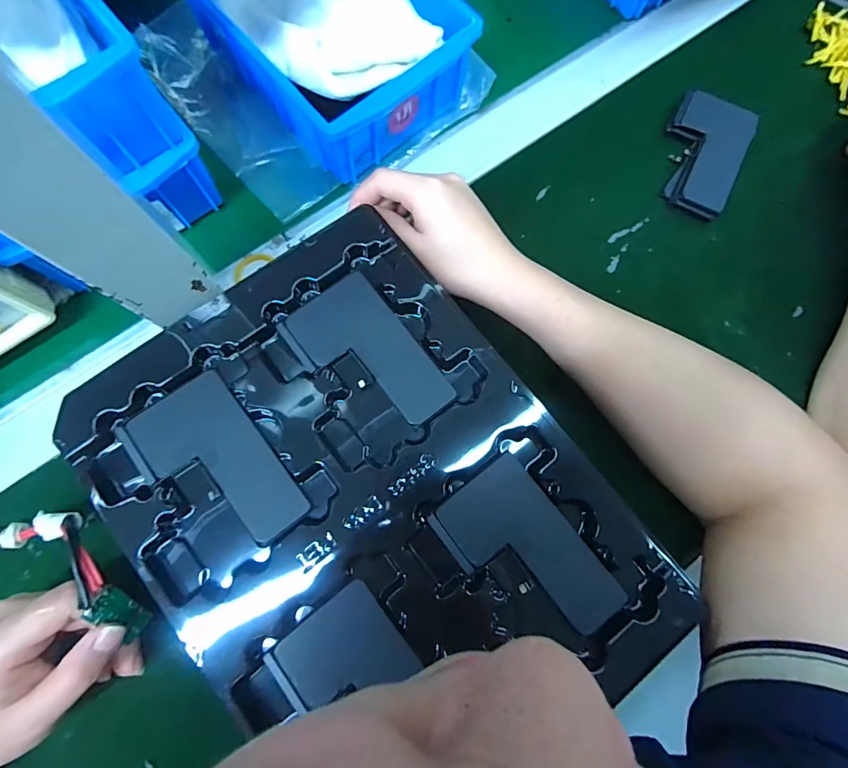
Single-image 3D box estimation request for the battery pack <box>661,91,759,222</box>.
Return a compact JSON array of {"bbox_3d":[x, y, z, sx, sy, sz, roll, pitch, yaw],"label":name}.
[{"bbox_3d":[0.216,-0.179,0.340,0.059,0.014,0.099,26,79,4],"label":"battery pack"}]

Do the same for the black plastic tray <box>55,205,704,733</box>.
[{"bbox_3d":[-0.025,0.061,0.229,0.212,0.014,0.277,-38,81,-9],"label":"black plastic tray"}]

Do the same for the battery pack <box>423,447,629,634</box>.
[{"bbox_3d":[0.055,0.090,0.229,0.057,0.004,0.096,-40,81,-9],"label":"battery pack"}]

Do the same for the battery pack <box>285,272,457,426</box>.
[{"bbox_3d":[-0.030,-0.015,0.249,0.053,0.004,0.093,-38,81,-9],"label":"battery pack"}]

